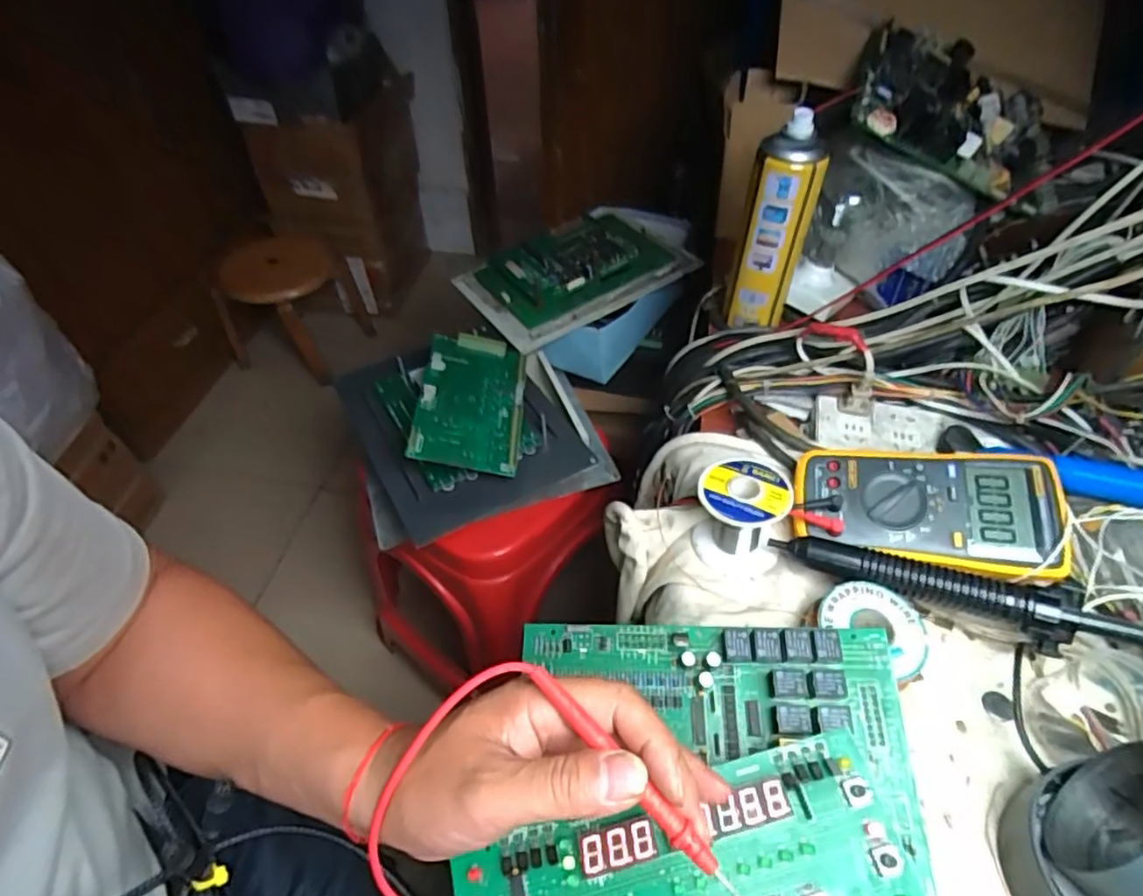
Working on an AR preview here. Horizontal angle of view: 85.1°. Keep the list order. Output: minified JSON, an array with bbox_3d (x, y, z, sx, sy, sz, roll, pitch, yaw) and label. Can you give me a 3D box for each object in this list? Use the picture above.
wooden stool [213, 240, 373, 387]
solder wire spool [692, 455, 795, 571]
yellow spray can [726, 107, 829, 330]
[{"bbox_3d":[-0.661,-0.330,1.524,0.341,0.306,0.237,-31,54,-24],"label":"wooden stool"},{"bbox_3d":[0.124,0.053,0.466,0.064,0.072,0.057,20,51,18],"label":"solder wire spool"},{"bbox_3d":[0.202,-0.218,0.621,0.061,0.205,0.049,14,50,13],"label":"yellow spray can"}]

